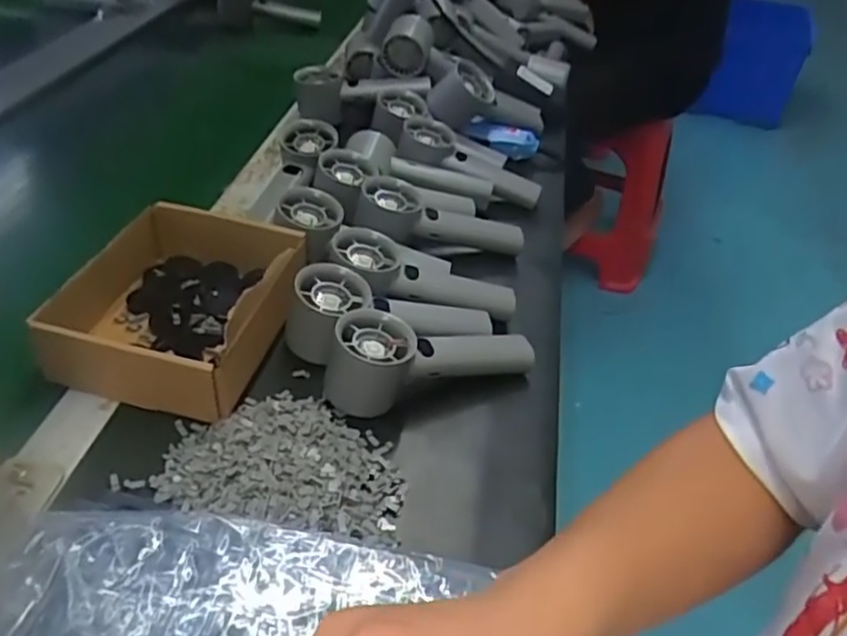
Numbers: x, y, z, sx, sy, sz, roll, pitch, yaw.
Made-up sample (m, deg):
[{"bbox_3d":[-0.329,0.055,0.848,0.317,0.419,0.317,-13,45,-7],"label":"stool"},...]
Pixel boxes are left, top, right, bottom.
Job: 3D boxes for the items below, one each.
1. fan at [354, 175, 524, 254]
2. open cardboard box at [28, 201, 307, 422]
[{"bbox_3d":[0.017,-0.089,0.633,0.160,0.038,0.049,12,36,-20],"label":"fan"},{"bbox_3d":[-0.179,-0.016,0.510,0.151,0.068,0.164,12,40,4],"label":"open cardboard box"}]

